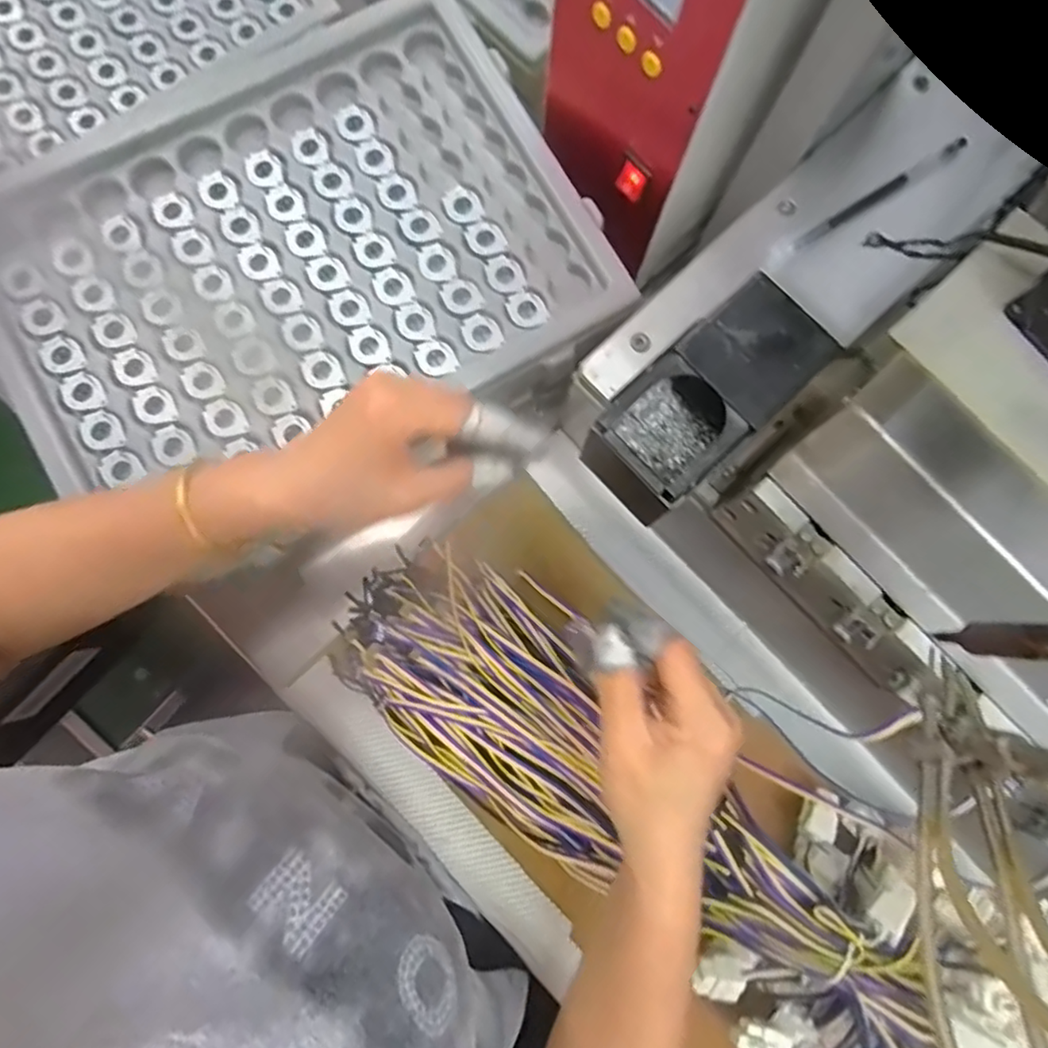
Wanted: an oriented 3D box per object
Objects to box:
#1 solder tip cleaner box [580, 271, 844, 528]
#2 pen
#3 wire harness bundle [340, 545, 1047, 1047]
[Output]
[{"bbox_3d":[0.086,-0.055,0.306,0.118,0.061,0.062,-42,84,-6],"label":"solder tip cleaner box"},{"bbox_3d":[0.211,-0.194,0.364,0.128,0.011,0.007,-33,84,-5],"label":"pen"},{"bbox_3d":[0.062,0.178,0.387,0.431,0.071,0.160,34,78,10],"label":"wire harness bundle"}]

